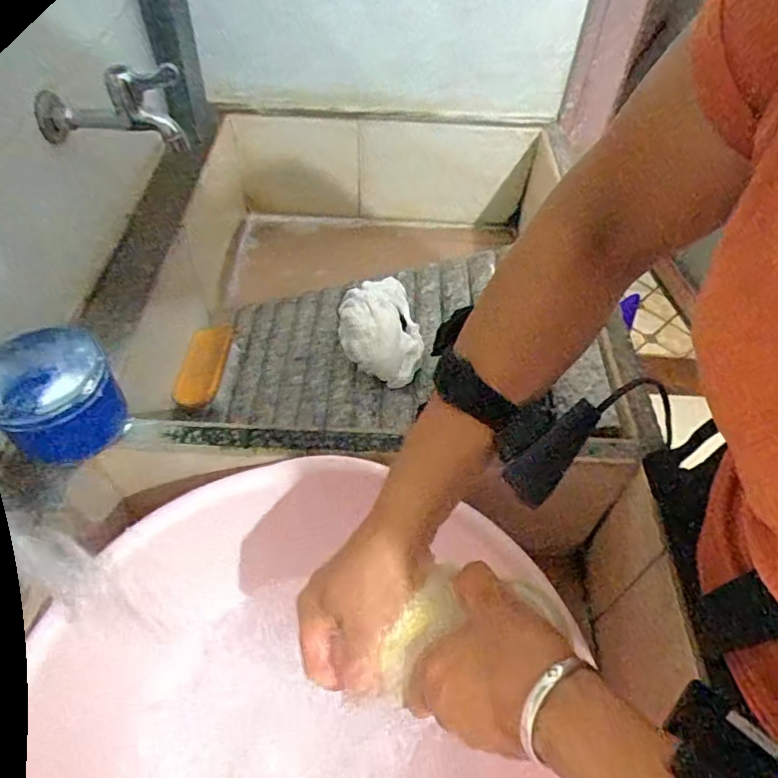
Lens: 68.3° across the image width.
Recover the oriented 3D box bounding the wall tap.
[{"bbox_3d":[-0.264,-0.264,0.539,0.130,0.070,0.049,-9,52,-10],"label":"wall tap"}]

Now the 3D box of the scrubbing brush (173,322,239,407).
[{"bbox_3d":[-0.230,-0.037,0.737,0.054,0.026,0.139,5,51,1],"label":"scrubbing brush"}]

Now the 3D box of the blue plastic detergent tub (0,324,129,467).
[{"bbox_3d":[-0.292,0.008,0.502,0.101,0.072,0.094,-27,57,-23],"label":"blue plastic detergent tub"}]

